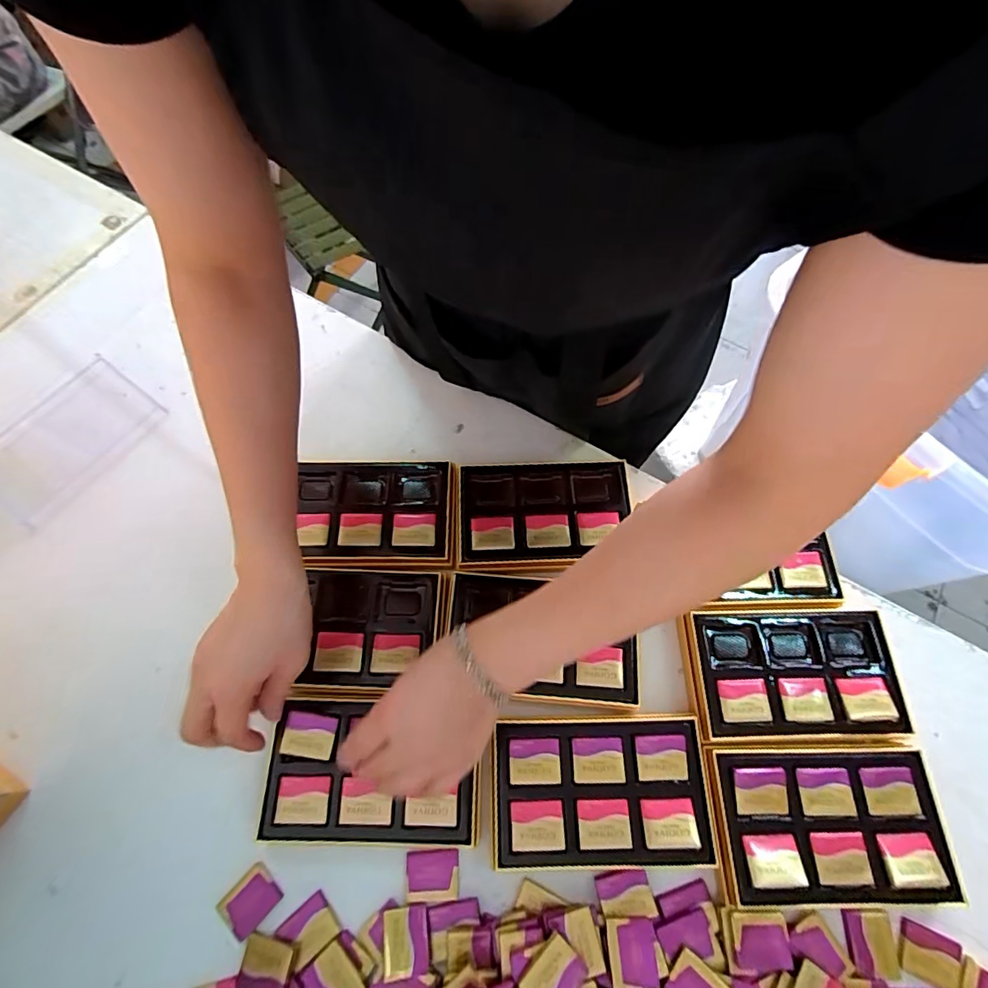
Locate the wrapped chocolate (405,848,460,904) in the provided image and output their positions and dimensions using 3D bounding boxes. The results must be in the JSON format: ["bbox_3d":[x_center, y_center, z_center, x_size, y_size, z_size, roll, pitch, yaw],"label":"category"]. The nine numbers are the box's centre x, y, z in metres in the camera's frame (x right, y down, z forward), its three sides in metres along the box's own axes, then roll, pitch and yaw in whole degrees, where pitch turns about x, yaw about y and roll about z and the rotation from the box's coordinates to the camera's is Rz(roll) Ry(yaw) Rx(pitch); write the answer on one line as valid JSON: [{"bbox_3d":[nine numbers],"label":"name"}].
[{"bbox_3d":[-0.048,0.292,0.383,0.040,0.004,0.033,-3,67,-2],"label":"wrapped chocolate"}]

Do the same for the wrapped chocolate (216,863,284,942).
[{"bbox_3d":[-0.186,0.309,0.379,0.032,0.007,0.039,41,73,15],"label":"wrapped chocolate"}]

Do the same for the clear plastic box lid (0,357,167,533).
[{"bbox_3d":[-0.450,-0.058,0.526,0.112,0.007,0.168,35,71,13],"label":"clear plastic box lid"}]

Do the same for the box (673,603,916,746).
[{"bbox_3d":[0.248,0.150,0.431,0.163,0.035,0.103,-2,67,-1],"label":"box"}]

